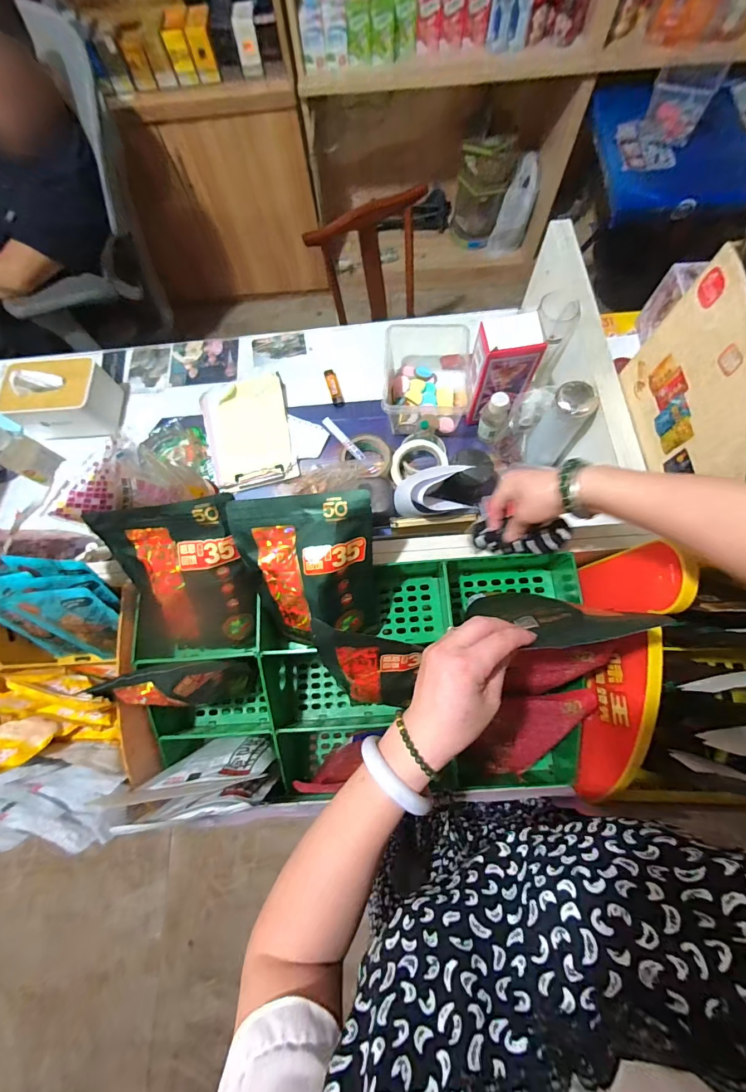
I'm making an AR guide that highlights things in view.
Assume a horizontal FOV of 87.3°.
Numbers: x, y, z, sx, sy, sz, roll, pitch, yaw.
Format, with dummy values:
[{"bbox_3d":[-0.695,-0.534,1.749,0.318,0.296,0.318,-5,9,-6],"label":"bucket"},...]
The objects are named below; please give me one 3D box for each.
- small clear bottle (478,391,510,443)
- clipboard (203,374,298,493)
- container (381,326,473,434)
[{"bbox_3d":[0.219,-0.230,0.702,0.044,0.091,0.046,-1,74,2],"label":"small clear bottle"},{"bbox_3d":[-0.249,-0.232,0.789,0.169,0.013,0.252,-14,74,-2],"label":"clipboard"},{"bbox_3d":[0.104,-0.330,0.751,0.157,0.095,0.211,3,74,3],"label":"container"}]

